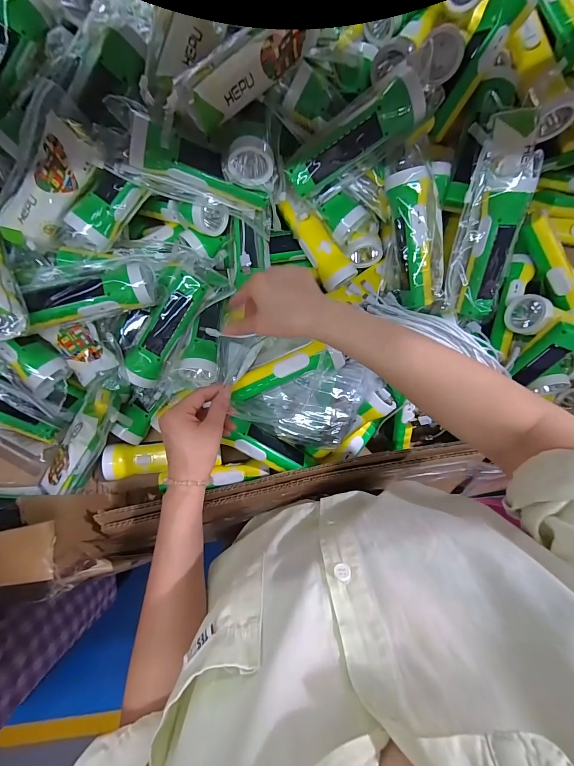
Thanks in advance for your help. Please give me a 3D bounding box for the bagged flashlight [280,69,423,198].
[{"bbox_3d":[0.080,-0.293,0.402,0.166,0.050,0.048,-28,87,16],"label":"bagged flashlight"}]

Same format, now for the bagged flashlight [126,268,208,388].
[{"bbox_3d":[-0.171,-0.073,0.451,0.052,0.039,0.175,33,101,-1],"label":"bagged flashlight"}]

